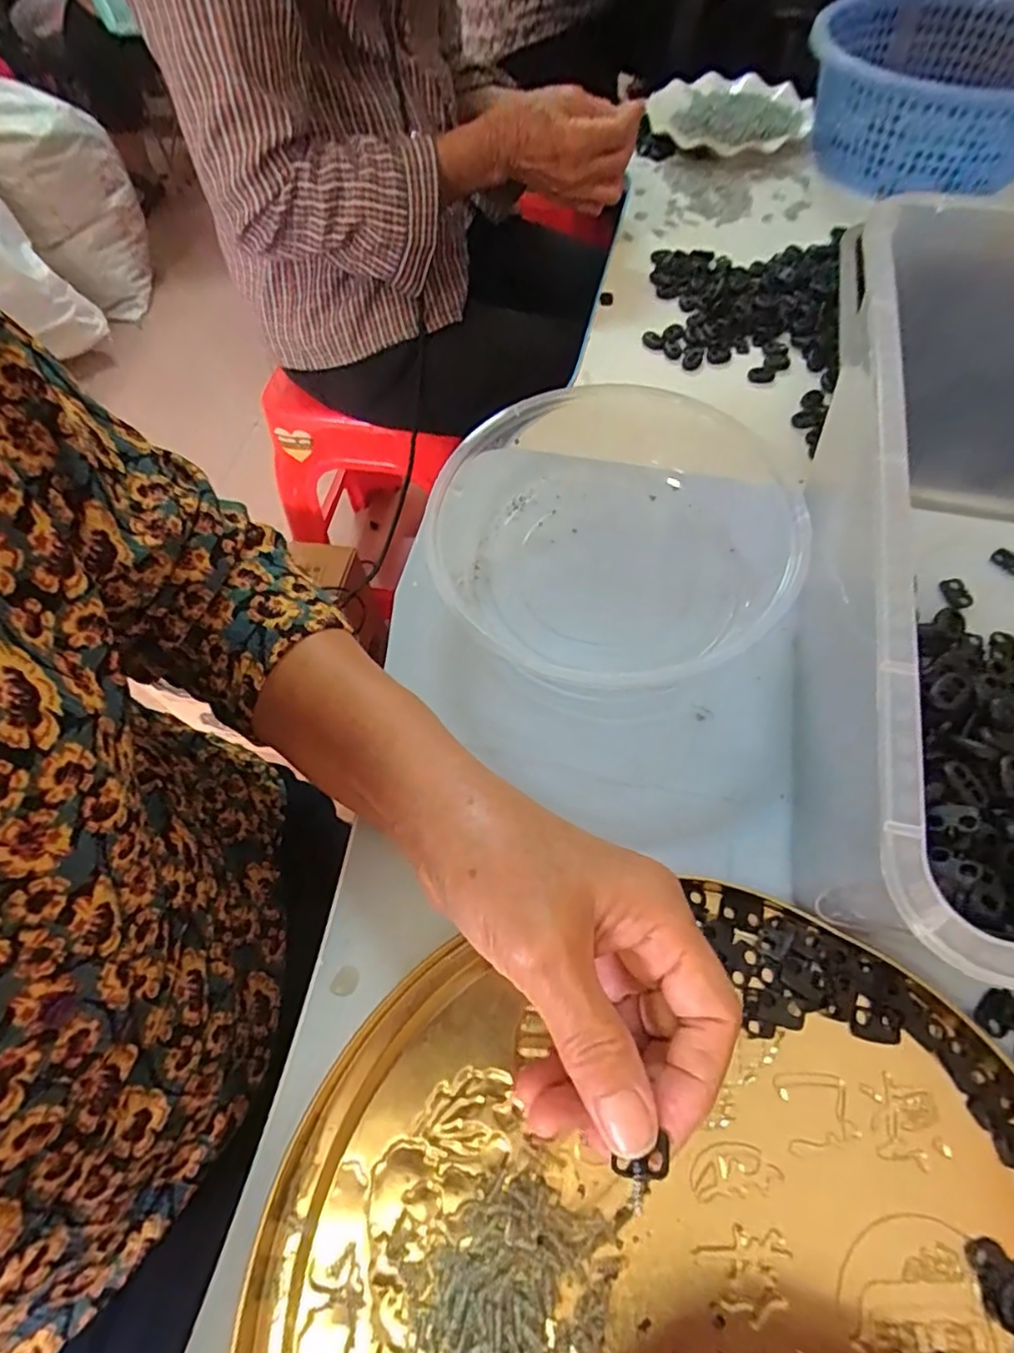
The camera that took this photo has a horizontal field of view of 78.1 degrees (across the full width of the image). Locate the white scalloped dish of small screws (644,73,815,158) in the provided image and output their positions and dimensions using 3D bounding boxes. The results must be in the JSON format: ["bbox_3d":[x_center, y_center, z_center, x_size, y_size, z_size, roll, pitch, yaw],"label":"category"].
[{"bbox_3d":[0.259,-0.692,0.763,0.187,0.022,0.204,-2,62,3],"label":"white scalloped dish of small screws"}]

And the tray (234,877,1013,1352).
[{"bbox_3d":[0.065,0.228,0.207,0.306,0.016,0.271,-17,62,-5],"label":"tray"}]

